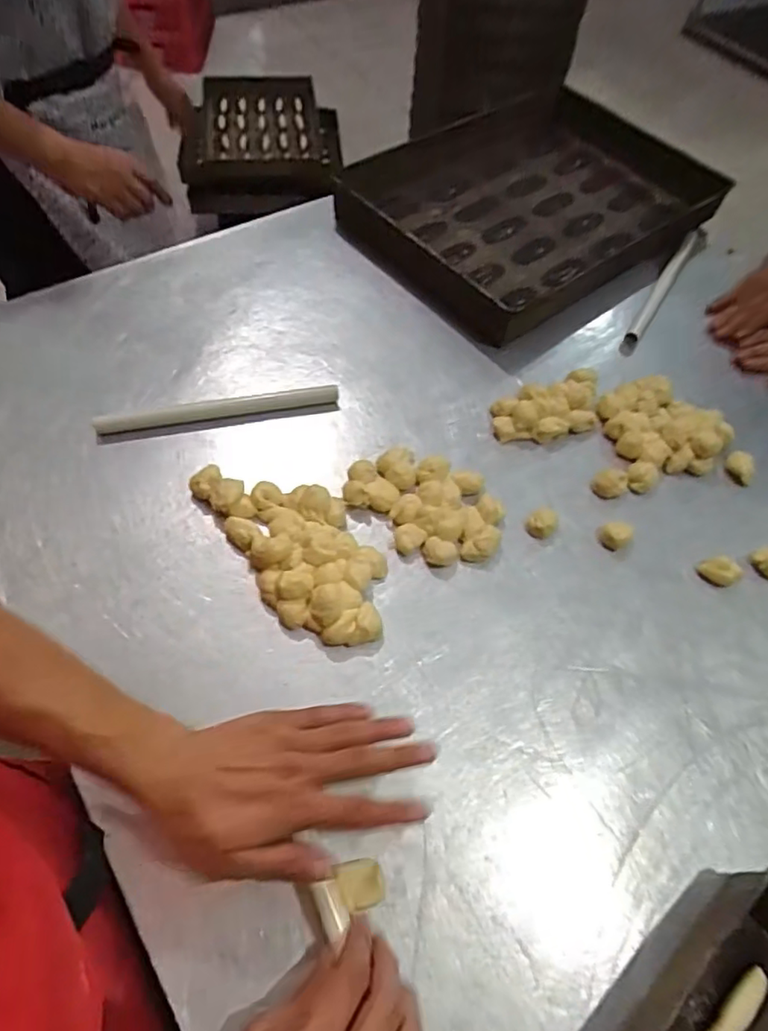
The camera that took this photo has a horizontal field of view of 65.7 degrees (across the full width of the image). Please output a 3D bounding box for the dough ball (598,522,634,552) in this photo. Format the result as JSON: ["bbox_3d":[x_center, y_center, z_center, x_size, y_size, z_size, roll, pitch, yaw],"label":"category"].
[{"bbox_3d":[0.248,0.021,0.638,0.030,0.021,0.032,2,58,-3],"label":"dough ball"}]

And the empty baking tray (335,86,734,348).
[{"bbox_3d":[0.227,-0.494,0.908,0.527,0.075,0.401,-36,67,-23],"label":"empty baking tray"}]

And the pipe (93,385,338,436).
[{"bbox_3d":[-0.188,-0.122,0.687,0.269,0.018,0.023,-10,59,-10],"label":"pipe"}]

